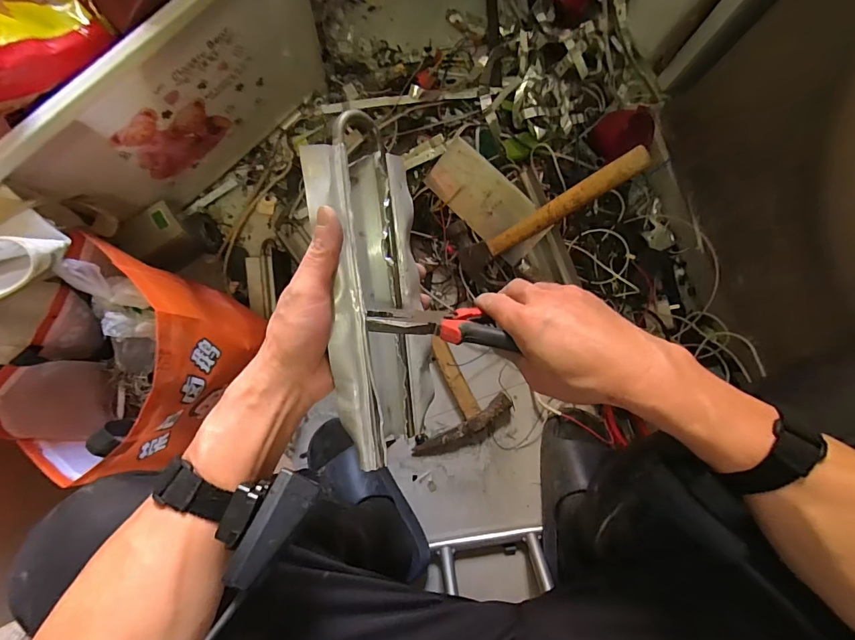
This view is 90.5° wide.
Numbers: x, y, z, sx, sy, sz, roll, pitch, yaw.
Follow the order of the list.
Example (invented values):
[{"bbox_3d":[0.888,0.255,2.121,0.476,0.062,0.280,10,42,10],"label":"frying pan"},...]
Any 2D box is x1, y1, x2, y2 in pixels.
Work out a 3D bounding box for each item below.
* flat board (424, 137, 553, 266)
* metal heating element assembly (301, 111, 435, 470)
[{"bbox_3d":[0.097,-0.196,0.692,0.093,0.007,0.216,-45,78,6],"label":"flat board"},{"bbox_3d":[-0.042,-0.018,0.354,0.078,0.074,0.274,-6,104,-2],"label":"metal heating element assembly"}]

